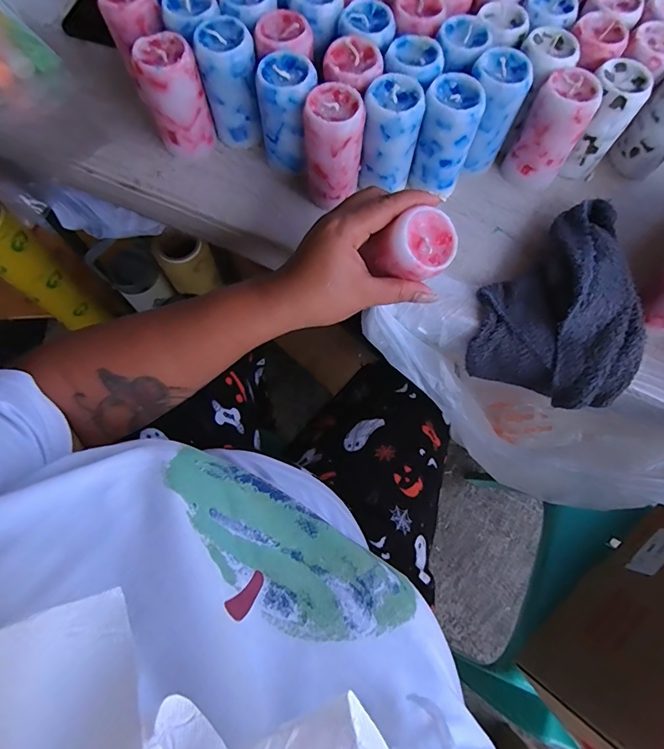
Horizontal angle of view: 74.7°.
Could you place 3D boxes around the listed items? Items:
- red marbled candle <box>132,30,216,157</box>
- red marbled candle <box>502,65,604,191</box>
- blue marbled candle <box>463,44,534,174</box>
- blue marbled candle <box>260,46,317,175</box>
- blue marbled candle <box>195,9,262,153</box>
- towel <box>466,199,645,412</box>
[{"bbox_3d":[-0.144,-0.253,0.404,0.049,0.091,0.046,0,72,-1],"label":"red marbled candle"},{"bbox_3d":[0.206,-0.227,0.412,0.049,0.092,0.053,0,72,-1],"label":"red marbled candle"},{"bbox_3d":[0.146,-0.245,0.410,0.047,0.090,0.050,0,72,-1],"label":"blue marbled candle"},{"bbox_3d":[-0.039,-0.233,0.401,0.046,0.091,0.058,2,72,0],"label":"blue marbled candle"},{"bbox_3d":[-0.093,-0.271,0.409,0.046,0.089,0.053,-5,72,-2],"label":"blue marbled candle"},{"bbox_3d":[0.217,-0.072,0.402,0.133,0.099,0.178,26,74,7],"label":"towel"}]

